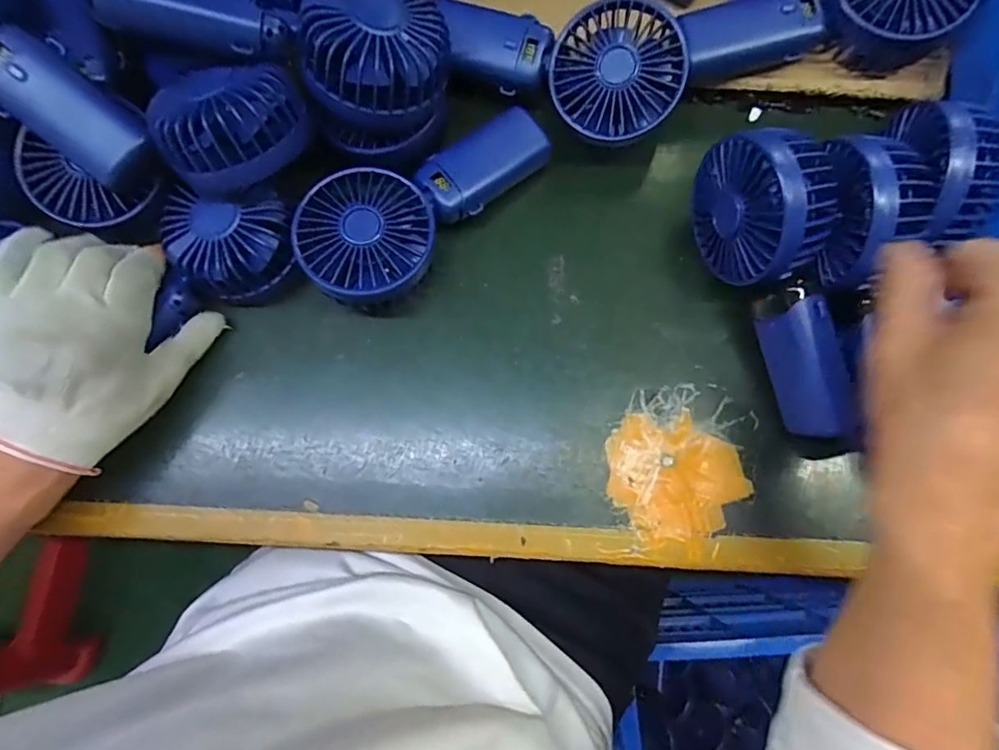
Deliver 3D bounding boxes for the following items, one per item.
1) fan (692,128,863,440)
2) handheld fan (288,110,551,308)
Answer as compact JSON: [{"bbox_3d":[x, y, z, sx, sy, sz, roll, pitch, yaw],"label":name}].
[{"bbox_3d":[0.173,-0.055,0.320,0.055,0.080,0.182,-16,91,-3],"label":"fan"},{"bbox_3d":[-0.053,-0.120,0.351,0.080,0.045,0.176,41,81,8],"label":"handheld fan"}]

